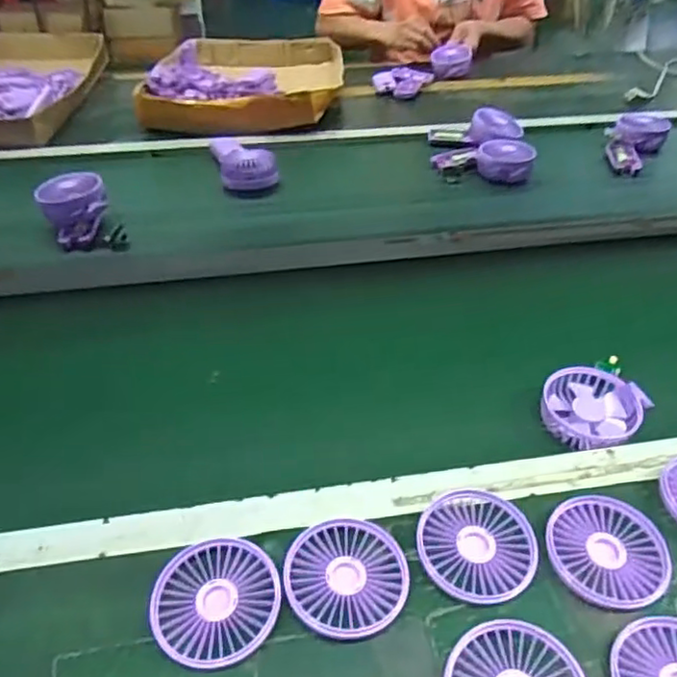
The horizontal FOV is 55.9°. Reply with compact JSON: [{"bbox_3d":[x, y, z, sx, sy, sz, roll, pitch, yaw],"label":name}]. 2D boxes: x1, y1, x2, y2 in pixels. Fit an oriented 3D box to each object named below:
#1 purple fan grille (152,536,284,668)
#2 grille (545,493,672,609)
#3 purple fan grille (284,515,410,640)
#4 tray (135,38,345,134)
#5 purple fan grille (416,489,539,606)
[{"bbox_3d":[-0.085,0.185,0.449,0.086,0.022,0.081,1,40,-1],"label":"purple fan grille"},{"bbox_3d":[0.203,0.162,0.484,0.083,0.016,0.088,1,40,-1],"label":"grille"},{"bbox_3d":[0.006,0.175,0.467,0.086,0.019,0.083,1,40,-1],"label":"purple fan grille"},{"bbox_3d":[-0.179,-0.511,1.264,0.371,0.072,0.413,2,40,1],"label":"tray"},{"bbox_3d":[0.105,0.158,0.486,0.087,0.020,0.084,1,40,-1],"label":"purple fan grille"}]

